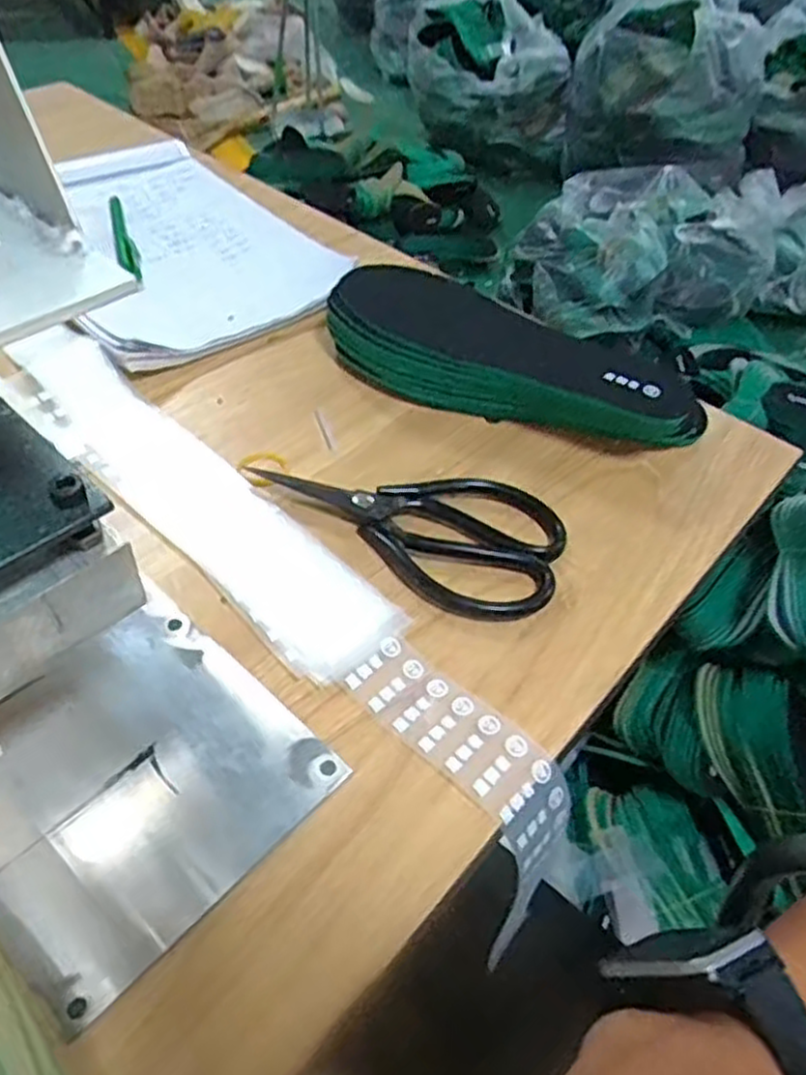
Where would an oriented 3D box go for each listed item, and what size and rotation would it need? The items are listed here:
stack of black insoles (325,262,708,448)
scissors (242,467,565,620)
[{"bbox_3d":[0.070,-0.122,0.509,0.261,0.060,0.078,25,51,16],"label":"stack of black insoles"},{"bbox_3d":[0.007,-0.017,0.451,0.182,0.010,0.095,28,51,18],"label":"scissors"}]

